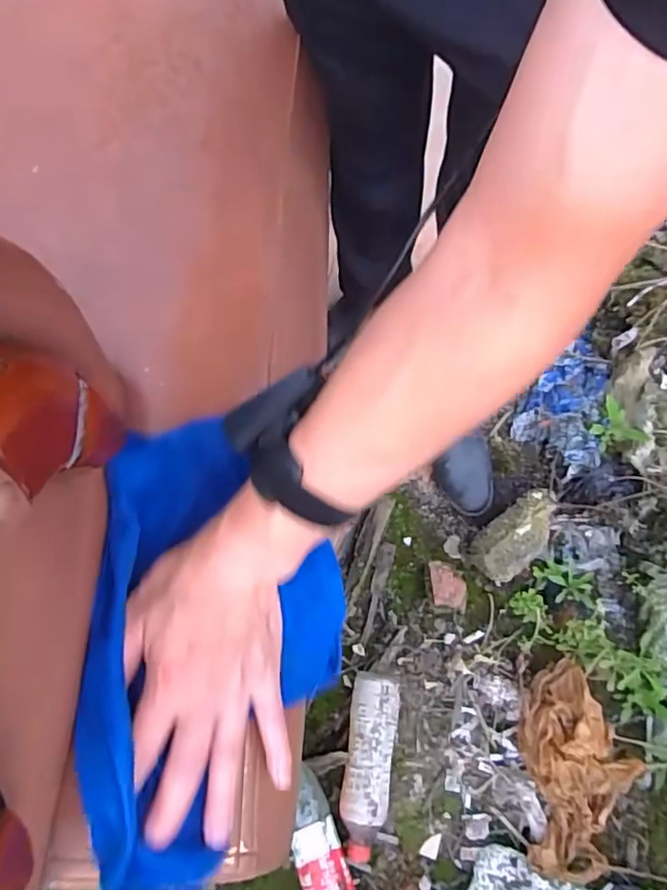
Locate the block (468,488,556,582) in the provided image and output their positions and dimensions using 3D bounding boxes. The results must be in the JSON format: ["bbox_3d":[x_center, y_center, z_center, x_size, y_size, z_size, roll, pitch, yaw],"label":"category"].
[{"bbox_3d":[0.286,0.143,0.925,0.139,0.088,0.087,-36,74,-15],"label":"block"}]

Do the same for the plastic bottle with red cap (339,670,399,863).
[{"bbox_3d":[0.048,0.432,0.805,0.064,0.053,0.226,7,68,1],"label":"plastic bottle with red cap"}]

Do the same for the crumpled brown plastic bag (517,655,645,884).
[{"bbox_3d":[0.322,0.418,0.777,0.130,0.089,0.248,4,68,0],"label":"crumpled brown plastic bag"}]

